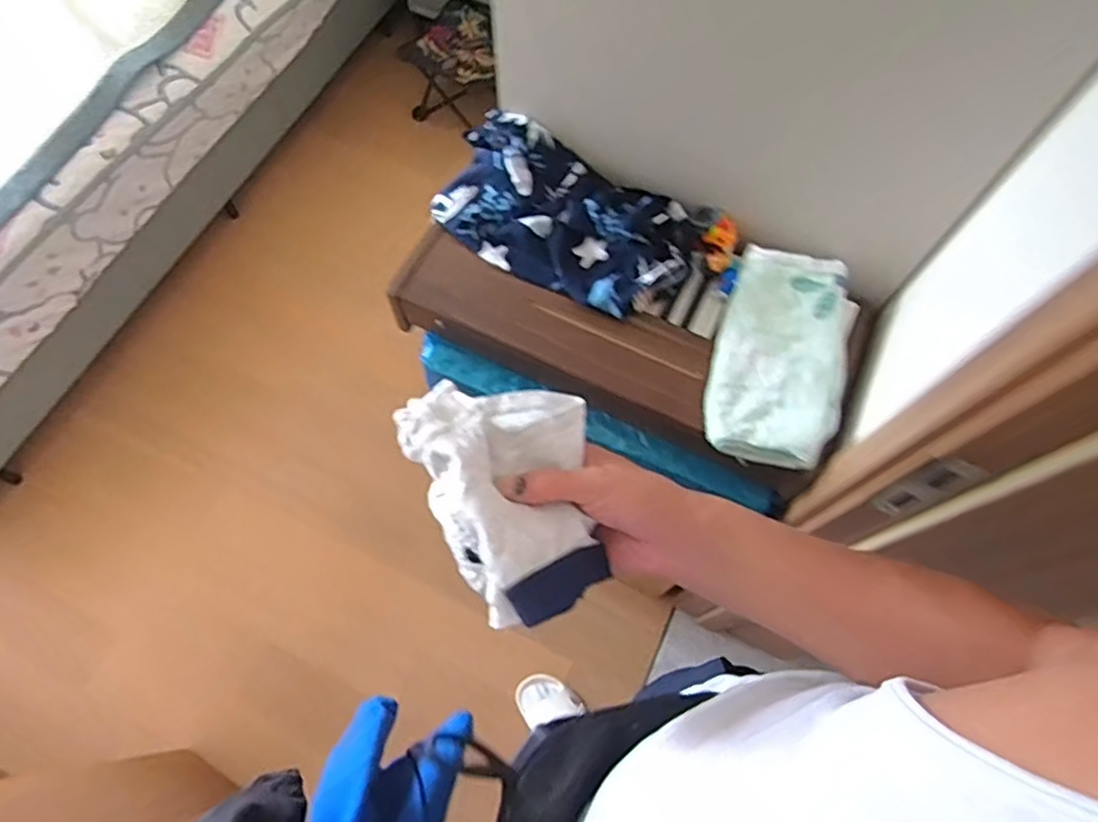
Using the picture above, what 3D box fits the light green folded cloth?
[{"bbox_3d":[0.280,-0.066,0.803,0.154,0.043,0.276,19,68,5],"label":"light green folded cloth"}]

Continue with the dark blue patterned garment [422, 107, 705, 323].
[{"bbox_3d":[0.016,-0.252,0.861,0.335,0.068,0.180,29,69,9],"label":"dark blue patterned garment"}]

